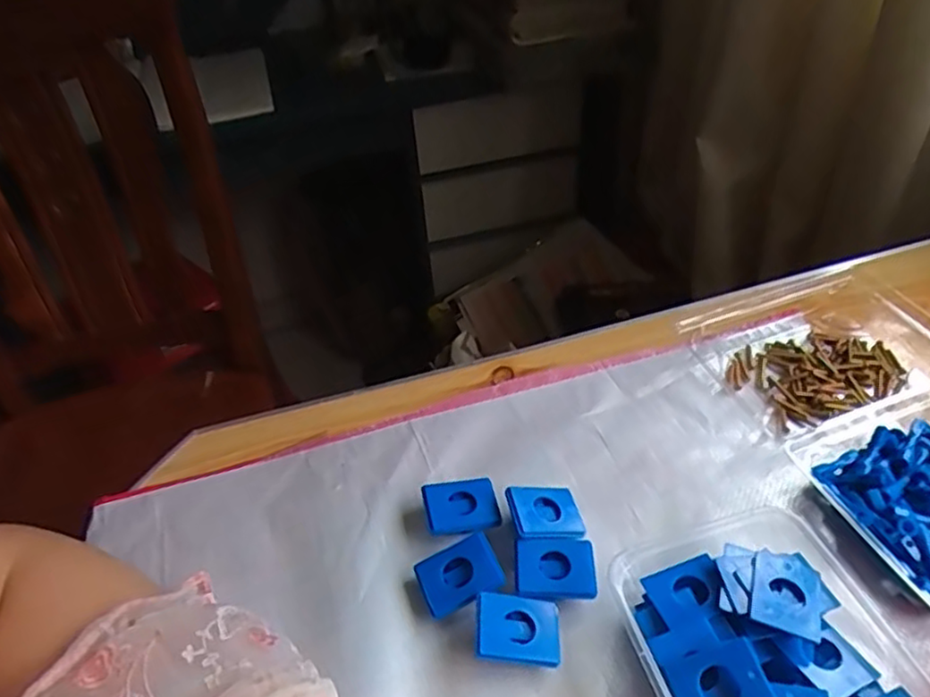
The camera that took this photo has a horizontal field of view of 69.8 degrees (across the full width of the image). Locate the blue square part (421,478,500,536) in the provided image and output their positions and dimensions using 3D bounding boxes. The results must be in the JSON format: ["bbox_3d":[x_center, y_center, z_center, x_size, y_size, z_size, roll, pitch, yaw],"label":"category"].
[{"bbox_3d":[-0.002,0.097,0.404,0.044,0.012,0.033,-9,42,-5],"label":"blue square part"}]

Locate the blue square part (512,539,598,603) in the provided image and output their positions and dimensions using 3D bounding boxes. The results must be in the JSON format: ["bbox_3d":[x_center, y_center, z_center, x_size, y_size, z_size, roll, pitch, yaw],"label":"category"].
[{"bbox_3d":[0.050,0.124,0.373,0.044,0.015,0.034,-3,42,1],"label":"blue square part"}]

